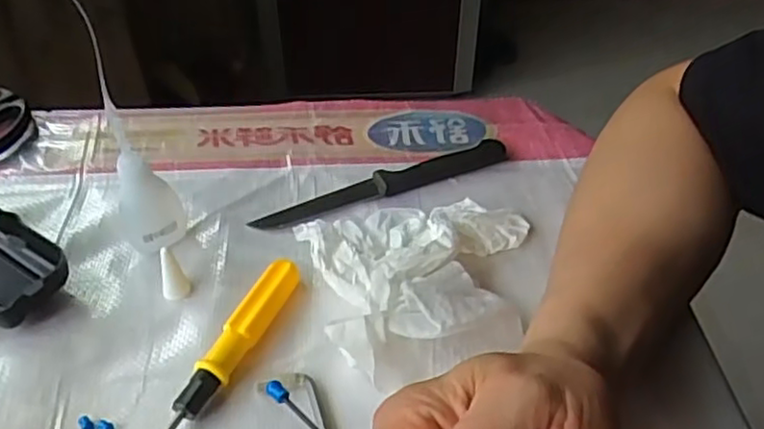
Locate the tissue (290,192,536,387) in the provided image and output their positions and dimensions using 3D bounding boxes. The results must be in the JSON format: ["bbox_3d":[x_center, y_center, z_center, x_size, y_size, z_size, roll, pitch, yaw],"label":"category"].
[{"bbox_3d":[0.030,0.027,0.373,0.137,0.034,0.114,-13,44,-14],"label":"tissue"}]

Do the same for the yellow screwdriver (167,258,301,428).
[{"bbox_3d":[-0.080,0.075,0.334,0.016,0.018,0.141,16,45,17],"label":"yellow screwdriver"}]

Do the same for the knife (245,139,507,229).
[{"bbox_3d":[0.003,-0.020,0.439,0.176,0.008,0.020,-19,46,-19],"label":"knife"}]

